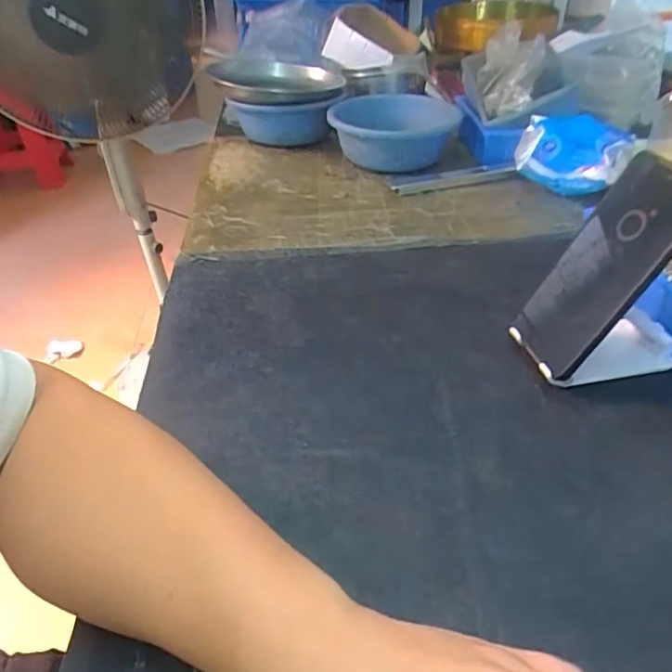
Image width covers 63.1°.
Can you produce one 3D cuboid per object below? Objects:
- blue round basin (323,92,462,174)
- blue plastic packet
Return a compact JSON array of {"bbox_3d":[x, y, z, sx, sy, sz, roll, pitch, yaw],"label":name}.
[{"bbox_3d":[0.089,-0.320,0.852,0.191,0.061,0.217,10,39,14],"label":"blue round basin"},{"bbox_3d":[0.308,-0.241,0.719,0.135,0.080,0.064,4,37,6],"label":"blue plastic packet"}]

